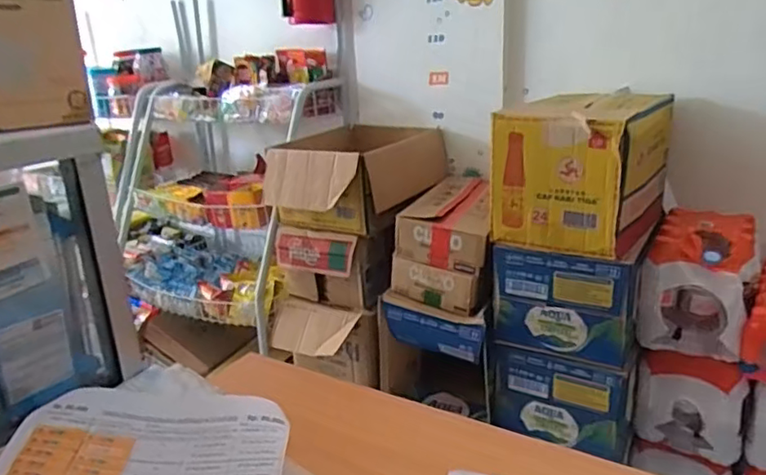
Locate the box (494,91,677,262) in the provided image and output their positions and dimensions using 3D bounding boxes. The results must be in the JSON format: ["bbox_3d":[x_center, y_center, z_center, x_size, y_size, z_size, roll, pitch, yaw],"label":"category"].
[{"bbox_3d":[0.428,-0.152,1.285,0.280,0.268,0.348,10,23,33],"label":"box"}]

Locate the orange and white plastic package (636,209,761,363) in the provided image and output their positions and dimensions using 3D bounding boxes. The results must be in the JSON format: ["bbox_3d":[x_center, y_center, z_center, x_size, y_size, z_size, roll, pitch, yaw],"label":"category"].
[{"bbox_3d":[0.681,0.080,1.275,0.190,0.227,0.318,10,23,32],"label":"orange and white plastic package"}]

